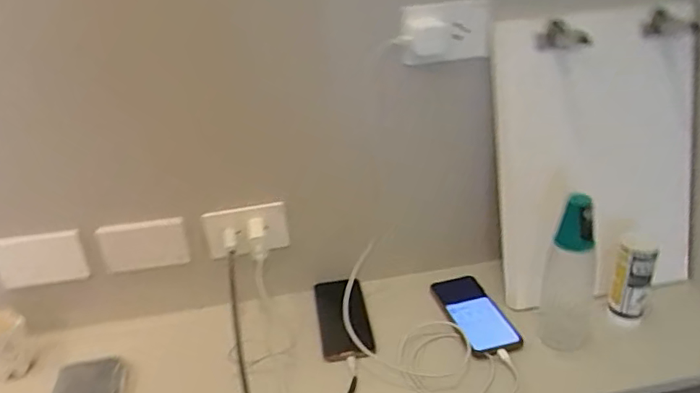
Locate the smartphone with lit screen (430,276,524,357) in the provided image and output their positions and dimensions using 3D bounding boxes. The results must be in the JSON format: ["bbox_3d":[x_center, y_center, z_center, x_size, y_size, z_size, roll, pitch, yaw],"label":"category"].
[{"bbox_3d":[0.186,0.173,0.848,0.073,0.012,0.174,-10,29,-12],"label":"smartphone with lit screen"}]

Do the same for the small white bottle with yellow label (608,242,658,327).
[{"bbox_3d":[0.393,0.118,0.789,0.047,0.119,0.055,11,32,25],"label":"small white bottle with yellow label"}]

